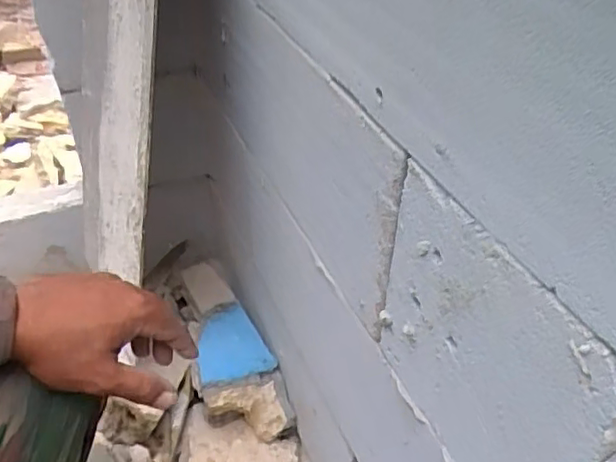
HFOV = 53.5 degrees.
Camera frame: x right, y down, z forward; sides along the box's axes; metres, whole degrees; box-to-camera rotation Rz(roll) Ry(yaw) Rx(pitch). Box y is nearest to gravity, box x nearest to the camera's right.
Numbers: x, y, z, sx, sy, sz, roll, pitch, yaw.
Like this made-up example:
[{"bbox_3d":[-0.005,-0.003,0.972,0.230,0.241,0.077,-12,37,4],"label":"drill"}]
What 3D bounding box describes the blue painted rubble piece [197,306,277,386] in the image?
[{"bbox_3d":[-0.121,0.178,0.908,0.112,0.069,0.126,-23,45,-26],"label":"blue painted rubble piece"}]

